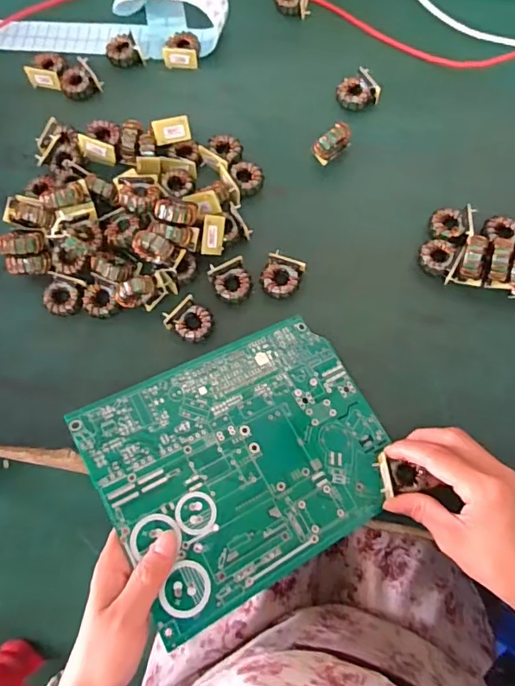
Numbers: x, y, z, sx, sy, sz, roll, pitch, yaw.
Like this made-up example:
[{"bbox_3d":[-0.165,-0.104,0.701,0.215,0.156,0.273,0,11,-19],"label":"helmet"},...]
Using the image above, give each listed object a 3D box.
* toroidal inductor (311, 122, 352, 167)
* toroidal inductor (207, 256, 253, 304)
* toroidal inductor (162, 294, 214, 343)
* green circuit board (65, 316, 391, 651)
[{"bbox_3d":[0.075,-0.197,0.494,0.042,0.039,0.016,-30,74,-7],"label":"toroidal inductor"},{"bbox_3d":[-0.023,-0.055,0.462,0.035,0.024,0.040,-20,73,-5],"label":"toroidal inductor"},{"bbox_3d":[-0.060,-0.020,0.450,0.038,0.017,0.035,31,76,11],"label":"toroidal inductor"},{"bbox_3d":[-0.005,0.087,0.391,0.220,0.004,0.175,-24,73,-22],"label":"green circuit board"}]

